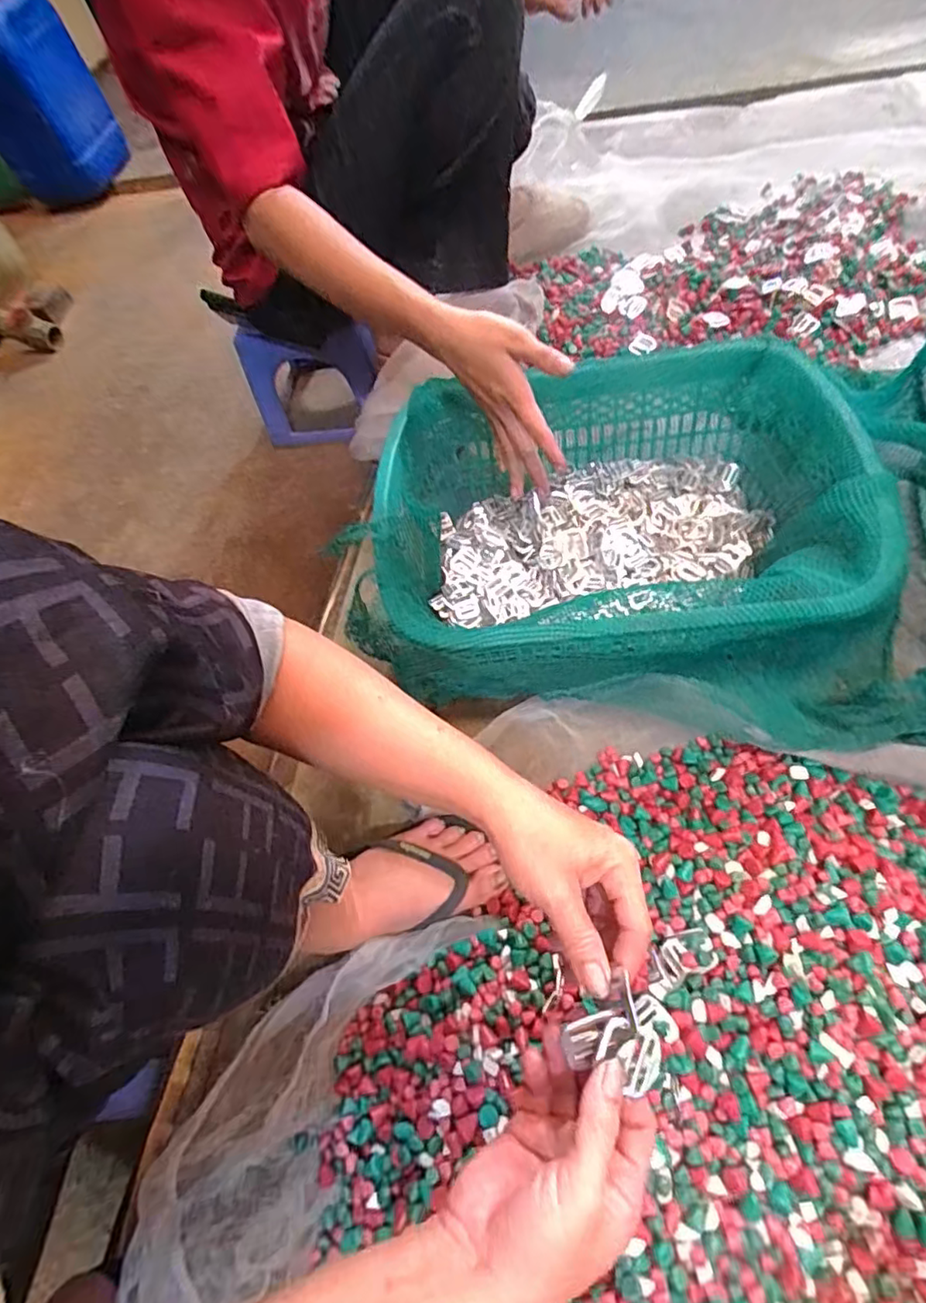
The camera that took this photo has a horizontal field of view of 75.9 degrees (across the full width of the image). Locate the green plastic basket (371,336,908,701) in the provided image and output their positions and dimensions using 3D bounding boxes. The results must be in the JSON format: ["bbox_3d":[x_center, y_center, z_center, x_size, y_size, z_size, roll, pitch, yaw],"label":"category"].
[{"bbox_3d":[0.146,-0.136,0.604,0.451,0.121,0.346,-9,59,7],"label":"green plastic basket"}]

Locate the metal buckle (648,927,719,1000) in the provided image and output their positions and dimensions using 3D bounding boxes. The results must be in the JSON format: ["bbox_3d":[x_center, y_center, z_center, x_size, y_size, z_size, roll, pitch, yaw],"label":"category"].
[{"bbox_3d":[0.167,0.240,0.460,0.061,0.009,0.032,-23,61,-10],"label":"metal buckle"}]

